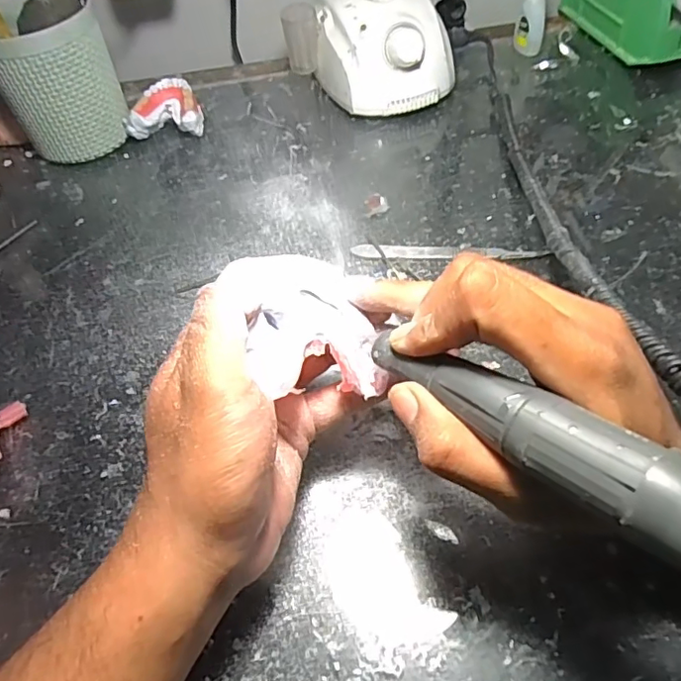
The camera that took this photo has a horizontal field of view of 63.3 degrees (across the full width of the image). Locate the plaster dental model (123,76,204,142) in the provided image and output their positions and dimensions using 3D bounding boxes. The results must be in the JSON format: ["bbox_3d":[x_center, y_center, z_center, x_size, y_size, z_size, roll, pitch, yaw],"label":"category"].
[{"bbox_3d":[-0.157,-0.209,0.503,0.064,0.031,0.053,-5,53,2],"label":"plaster dental model"}]

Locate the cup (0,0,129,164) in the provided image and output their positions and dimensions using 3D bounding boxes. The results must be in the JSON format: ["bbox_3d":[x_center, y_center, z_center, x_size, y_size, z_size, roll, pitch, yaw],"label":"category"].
[{"bbox_3d":[-0.234,-0.215,0.463,0.091,0.109,0.081,-25,55,-13],"label":"cup"}]

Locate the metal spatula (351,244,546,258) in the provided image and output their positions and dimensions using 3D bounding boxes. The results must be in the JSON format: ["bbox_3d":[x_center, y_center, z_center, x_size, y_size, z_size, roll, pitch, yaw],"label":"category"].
[{"bbox_3d":[0.074,-0.061,0.381,0.130,0.005,0.012,1,53,6],"label":"metal spatula"}]

